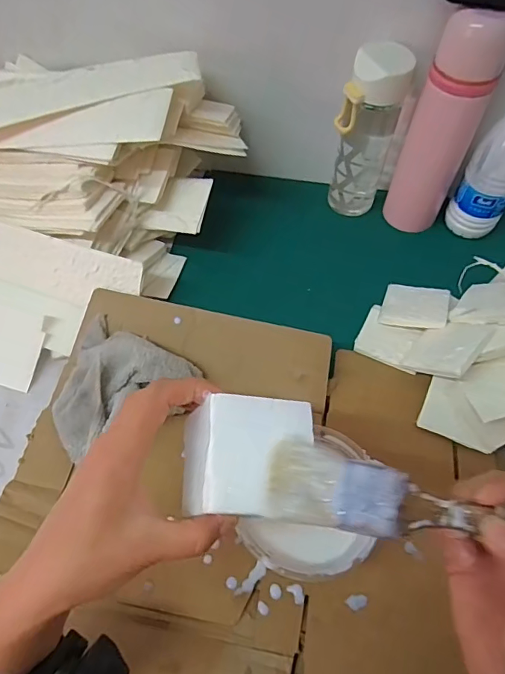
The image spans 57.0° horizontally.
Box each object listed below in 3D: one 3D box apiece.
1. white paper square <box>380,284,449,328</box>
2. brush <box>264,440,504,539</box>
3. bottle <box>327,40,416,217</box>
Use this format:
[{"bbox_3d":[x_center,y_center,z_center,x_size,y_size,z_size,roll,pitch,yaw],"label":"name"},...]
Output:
[{"bbox_3d":[0.178,-0.034,0.509,0.067,0.006,0.063,8,46,23],"label":"white paper square"},{"bbox_3d":[0.093,0.090,0.245,0.169,0.011,0.039,8,60,10],"label":"brush"},{"bbox_3d":[0.129,-0.220,0.547,0.058,0.213,0.053,24,62,12],"label":"bottle"}]

